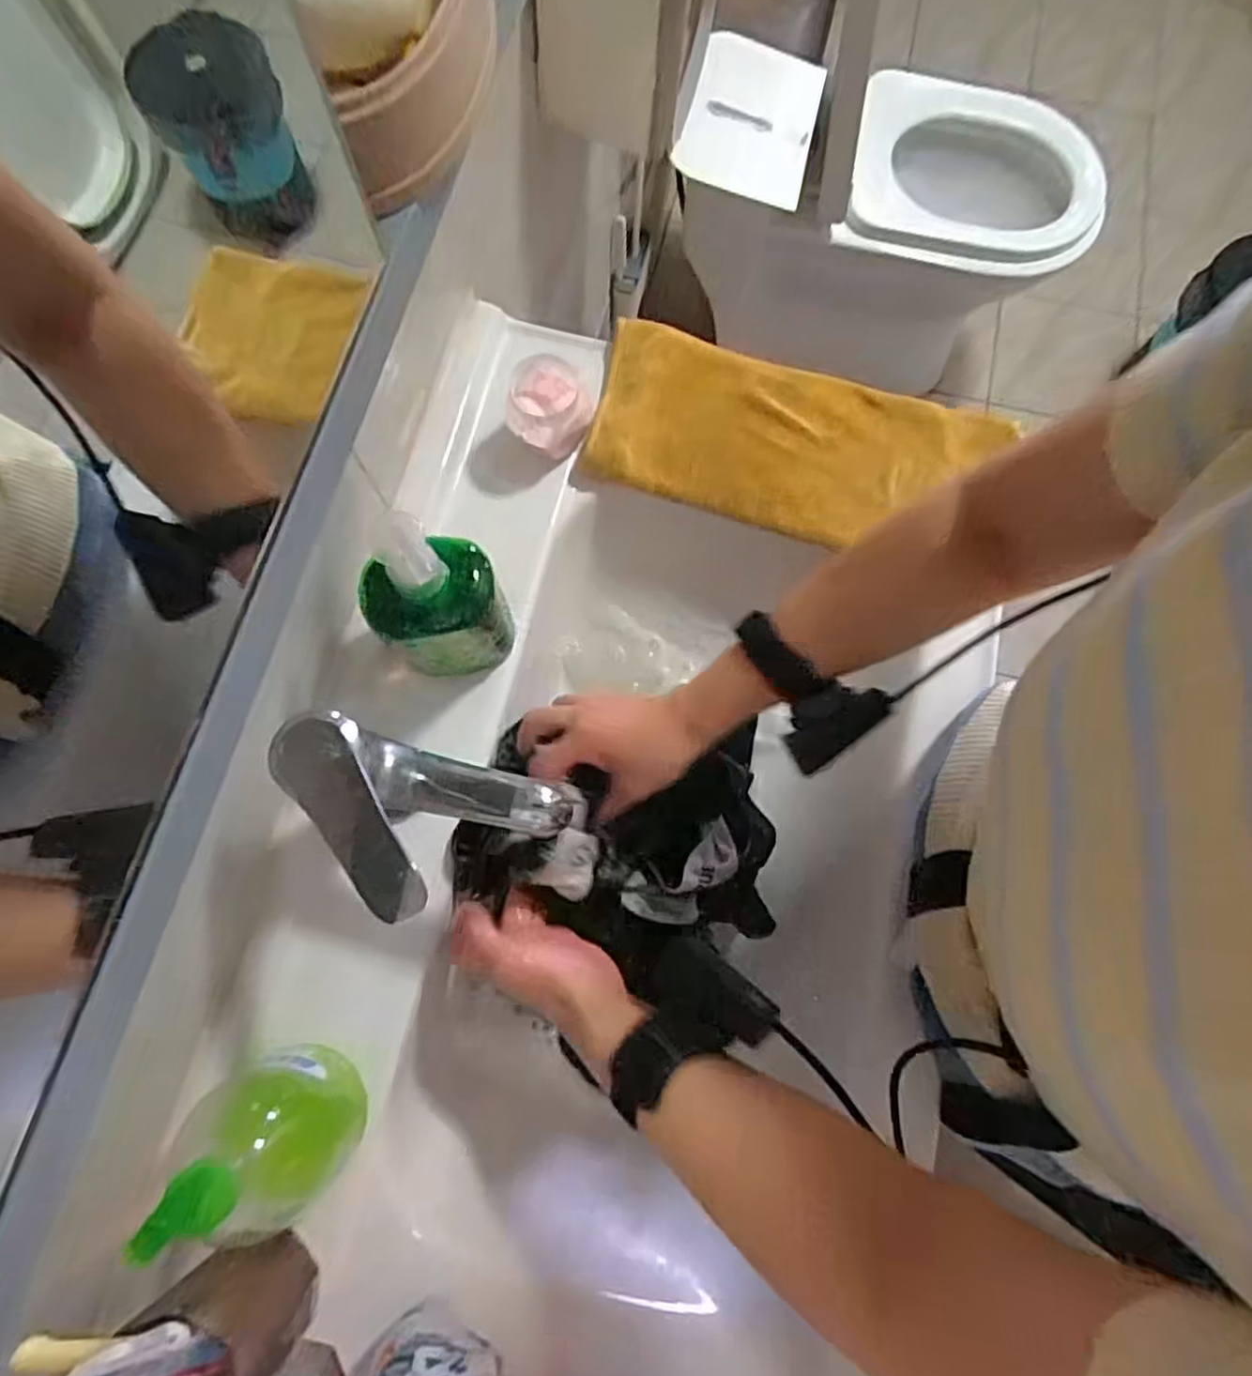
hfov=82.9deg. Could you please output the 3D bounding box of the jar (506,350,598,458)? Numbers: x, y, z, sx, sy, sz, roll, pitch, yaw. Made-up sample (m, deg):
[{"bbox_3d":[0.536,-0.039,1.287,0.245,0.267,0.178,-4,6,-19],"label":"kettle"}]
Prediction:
[{"bbox_3d":[-0.062,-0.222,0.555,0.066,0.053,0.067,0,76,-1],"label":"jar"}]

